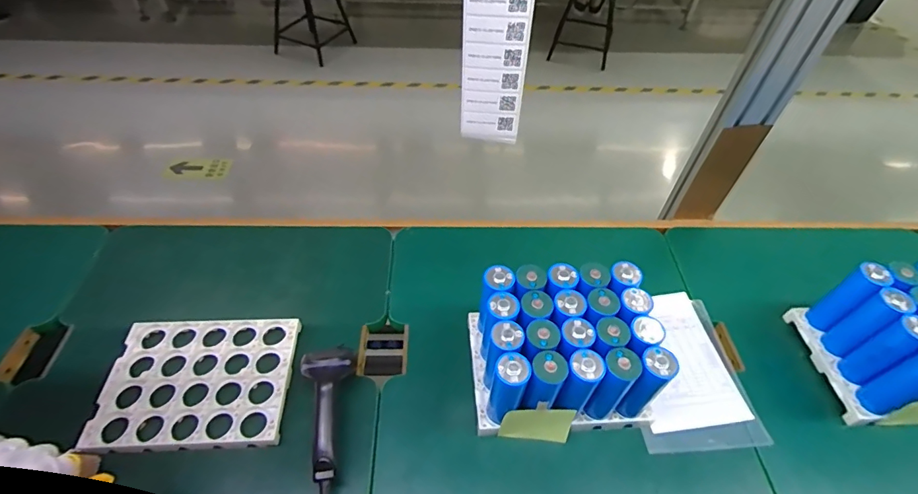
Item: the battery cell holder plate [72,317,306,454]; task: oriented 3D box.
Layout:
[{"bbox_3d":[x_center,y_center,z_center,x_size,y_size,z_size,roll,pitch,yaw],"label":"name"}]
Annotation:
[{"bbox_3d":[-0.347,0.180,0.609,0.232,0.022,0.177,0,50,-3],"label":"battery cell holder plate"}]

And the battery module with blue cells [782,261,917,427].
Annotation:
[{"bbox_3d":[0.627,0.130,0.613,0.211,0.146,0.166,-1,50,-3],"label":"battery module with blue cells"}]

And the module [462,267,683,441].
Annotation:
[{"bbox_3d":[0.131,0.135,0.592,0.218,0.152,0.171,-2,50,-4],"label":"module"}]

